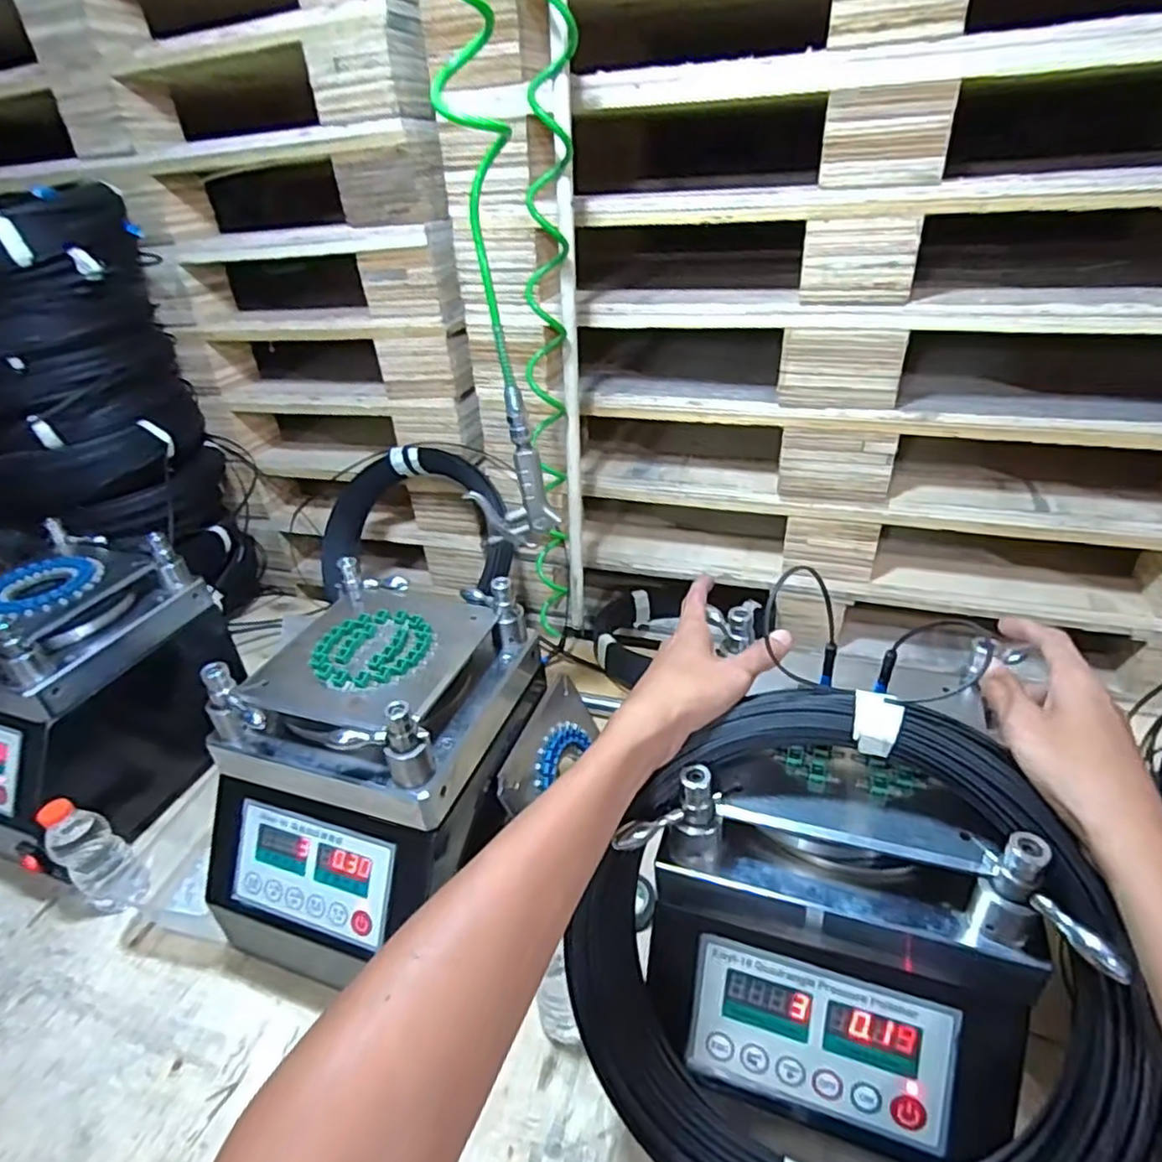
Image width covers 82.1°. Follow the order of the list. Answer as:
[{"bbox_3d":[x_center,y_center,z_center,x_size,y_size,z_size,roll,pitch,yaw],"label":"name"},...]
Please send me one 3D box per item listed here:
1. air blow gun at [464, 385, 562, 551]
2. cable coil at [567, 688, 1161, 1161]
[{"bbox_3d":[-0.076,-0.115,0.703,0.095,0.165,0.023,1,33,10],"label":"air blow gun"},{"bbox_3d":[0.156,0.225,0.387,0.287,0.300,0.051,34,5,21],"label":"cable coil"}]

